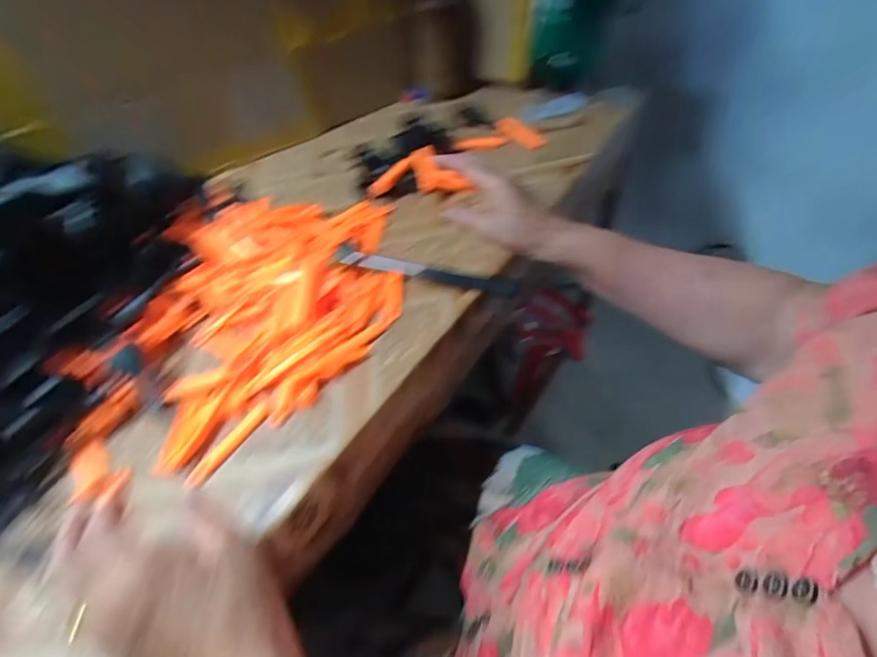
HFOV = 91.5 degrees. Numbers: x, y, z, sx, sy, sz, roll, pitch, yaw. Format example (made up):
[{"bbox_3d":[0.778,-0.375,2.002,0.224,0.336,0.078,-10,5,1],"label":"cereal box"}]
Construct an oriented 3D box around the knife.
[{"bbox_3d":[-0.011,-0.058,0.461,0.192,0.017,0.022,9,52,13],"label":"knife"}]

